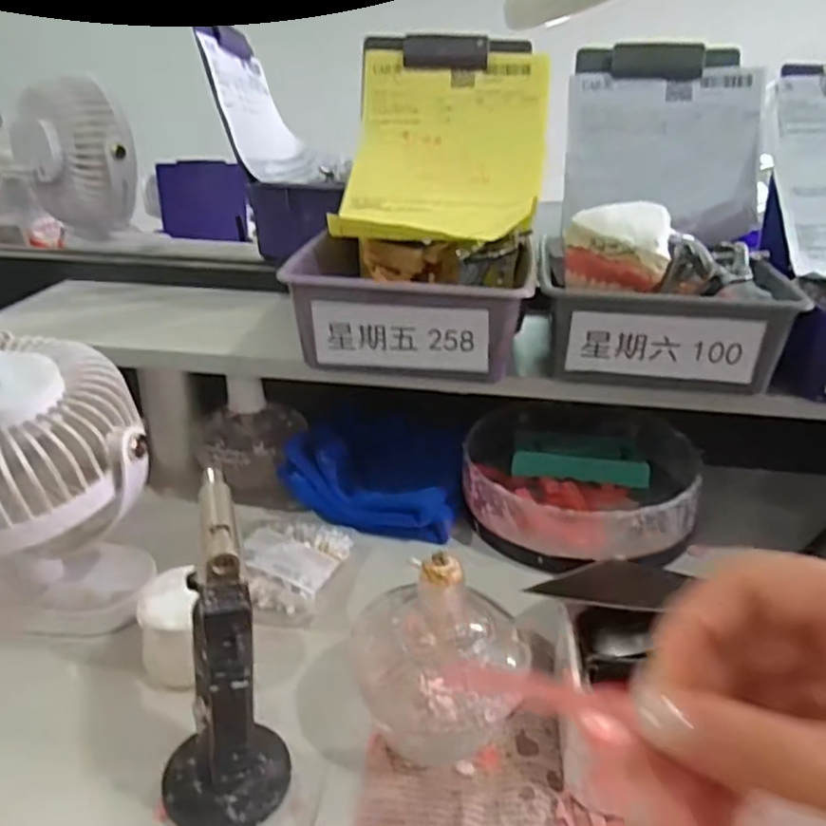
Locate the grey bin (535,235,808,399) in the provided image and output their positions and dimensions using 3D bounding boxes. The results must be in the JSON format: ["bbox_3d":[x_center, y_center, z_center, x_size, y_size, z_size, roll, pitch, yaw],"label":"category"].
[{"bbox_3d":[0.165,-0.060,0.452,0.150,0.061,0.120,7,28,12],"label":"grey bin"}]

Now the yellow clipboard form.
[{"bbox_3d":[0.025,-0.203,0.520,0.151,0.145,0.171,4,28,7],"label":"yellow clipboard form"}]

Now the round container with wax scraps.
[{"bbox_3d":[0.133,0.050,0.551,0.177,0.049,0.193,0,28,0],"label":"round container with wax scraps"}]

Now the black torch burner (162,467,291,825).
[{"bbox_3d":[-0.094,0.116,0.311,0.054,0.149,0.069,-12,30,-23],"label":"black torch burner"}]

